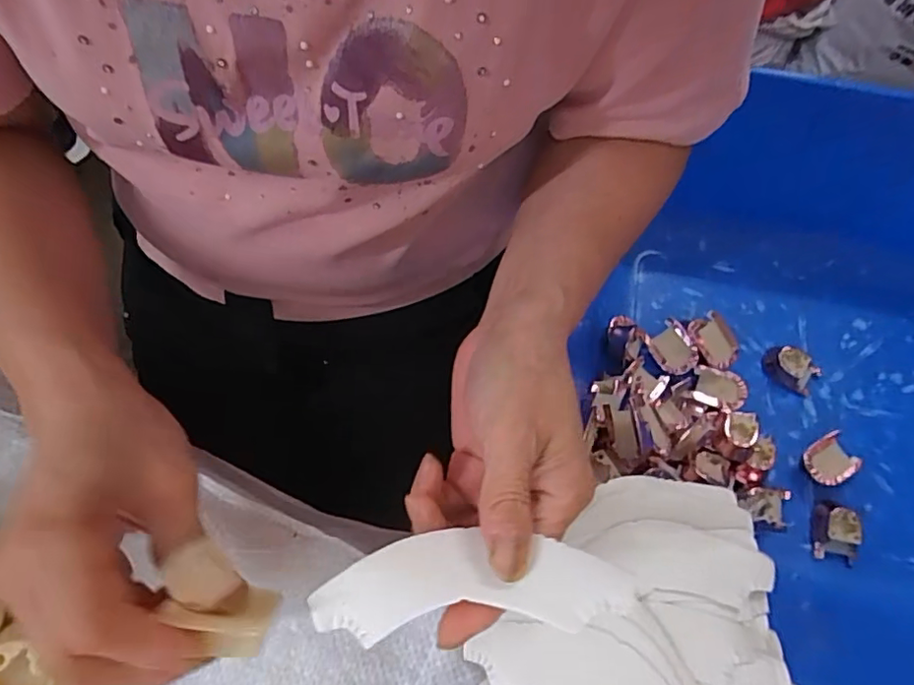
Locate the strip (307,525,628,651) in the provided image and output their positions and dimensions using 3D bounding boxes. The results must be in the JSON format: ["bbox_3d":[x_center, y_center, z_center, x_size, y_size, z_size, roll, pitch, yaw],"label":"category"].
[{"bbox_3d":[0.002,0.088,0.213,0.116,0.007,0.037,-11,48,12],"label":"strip"}]

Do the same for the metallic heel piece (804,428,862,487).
[{"bbox_3d":[0.362,0.115,0.552,0.053,0.027,0.040,-31,75,-12],"label":"metallic heel piece"}]

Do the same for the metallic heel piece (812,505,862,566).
[{"bbox_3d":[0.354,0.178,0.531,0.036,0.020,0.047,11,71,1],"label":"metallic heel piece"}]

